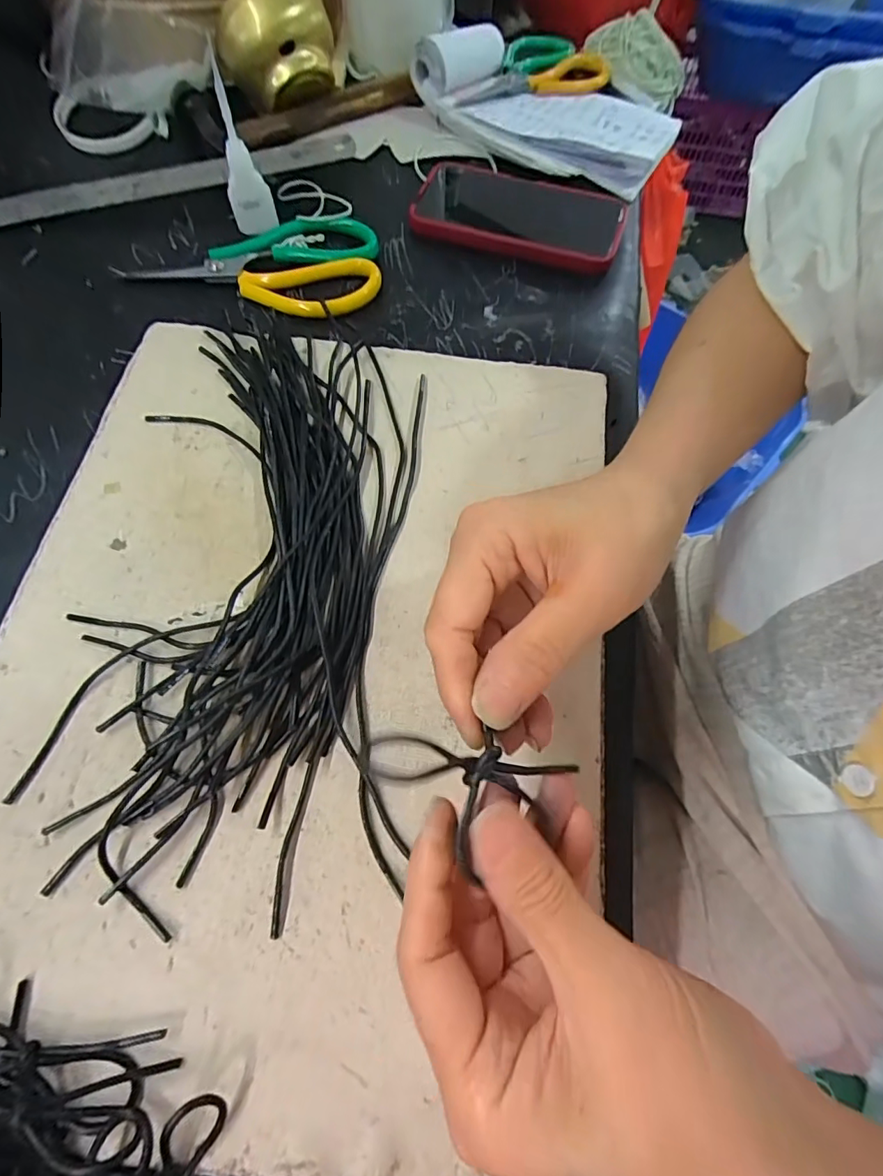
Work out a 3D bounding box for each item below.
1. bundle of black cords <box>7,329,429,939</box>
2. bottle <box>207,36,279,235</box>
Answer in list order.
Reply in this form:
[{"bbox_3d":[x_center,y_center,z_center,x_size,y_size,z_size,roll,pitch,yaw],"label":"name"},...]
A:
[{"bbox_3d":[-0.099,-0.016,0.265,0.133,0.015,0.303,11,66,4],"label":"bundle of black cords"},{"bbox_3d":[-0.144,-0.310,0.363,0.027,0.095,0.020,-32,70,-15],"label":"bottle"}]

